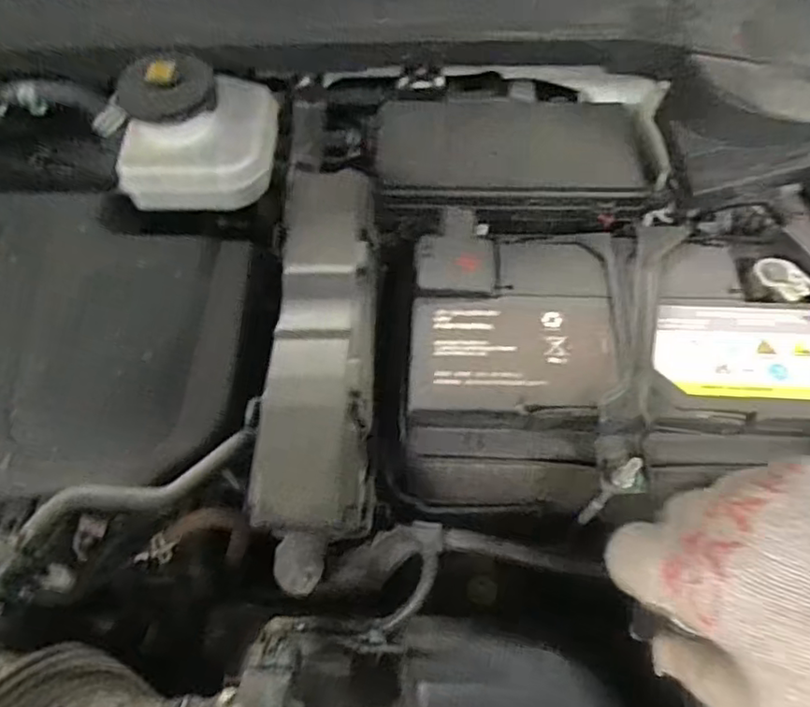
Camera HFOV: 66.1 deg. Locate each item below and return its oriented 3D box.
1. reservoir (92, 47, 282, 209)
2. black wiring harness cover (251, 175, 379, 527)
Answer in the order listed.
[{"bbox_3d":[-0.165,-0.179,0.491,0.116,0.084,0.118,16,60,12],"label":"reservoir"},{"bbox_3d":[-0.051,-0.011,0.397,0.066,0.048,0.253,-1,58,2],"label":"black wiring harness cover"}]

